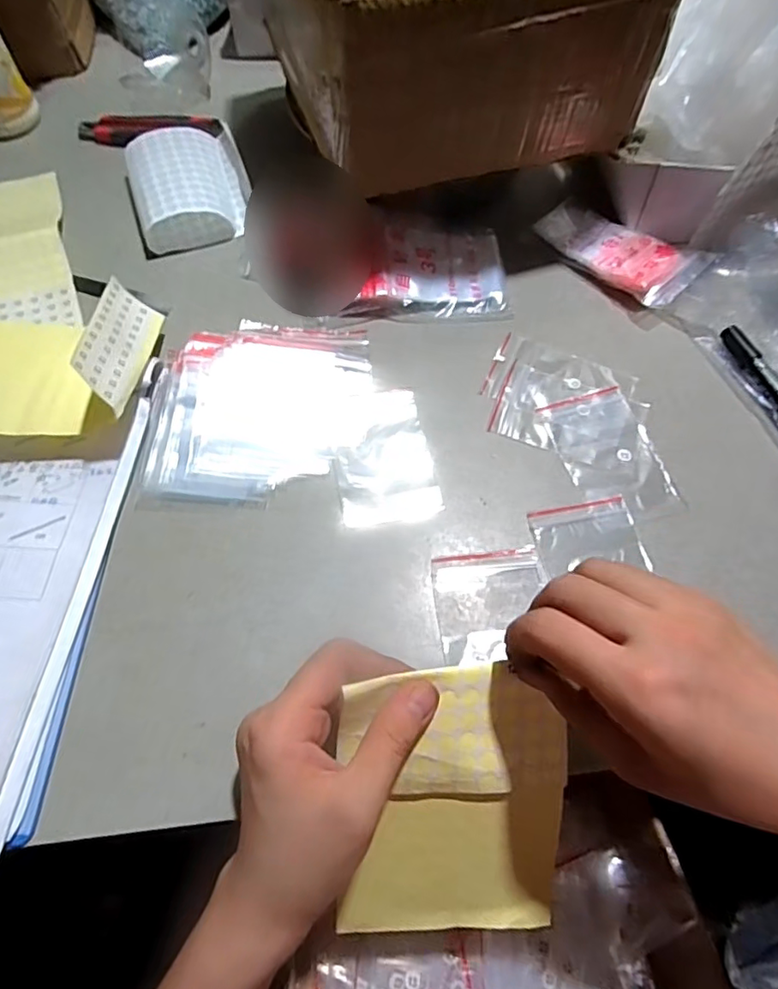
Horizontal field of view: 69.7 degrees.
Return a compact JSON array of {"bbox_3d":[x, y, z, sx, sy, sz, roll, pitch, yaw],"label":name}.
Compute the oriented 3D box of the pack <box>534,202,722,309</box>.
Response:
[{"bbox_3d":[0.197,-0.217,0.494,0.066,0.030,0.147,-39,69,-19],"label":"pack"}]

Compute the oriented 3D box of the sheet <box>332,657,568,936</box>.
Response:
[{"bbox_3d":[0.036,0.169,0.299,0.120,0.166,0.013,-2,17,-9],"label":"sheet"}]

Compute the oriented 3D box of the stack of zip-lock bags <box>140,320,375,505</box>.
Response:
[{"bbox_3d":[-0.094,-0.069,0.414,0.160,0.018,0.151,-2,62,-3],"label":"stack of zip-lock bags"}]

